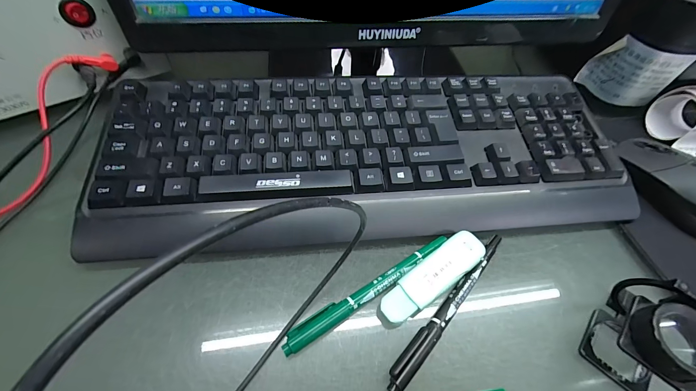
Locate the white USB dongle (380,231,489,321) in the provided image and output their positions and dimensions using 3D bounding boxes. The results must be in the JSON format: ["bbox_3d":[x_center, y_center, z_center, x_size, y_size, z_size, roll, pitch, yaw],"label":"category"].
[{"bbox_3d":[0.060,0.056,0.213,0.085,0.017,0.026,-30,64,-22],"label":"white USB dongle"}]

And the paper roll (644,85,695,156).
[{"bbox_3d":[0.360,-0.084,0.313,0.055,0.061,0.054,2,56,-4],"label":"paper roll"}]

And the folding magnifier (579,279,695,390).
[{"bbox_3d":[0.186,0.084,0.188,0.041,0.056,0.065,32,59,16],"label":"folding magnifier"}]

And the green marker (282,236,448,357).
[{"bbox_3d":[0.017,0.064,0.211,0.136,0.015,0.014,-27,62,-21],"label":"green marker"}]

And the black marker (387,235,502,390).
[{"bbox_3d":[0.072,0.076,0.210,0.014,0.011,0.137,41,62,20],"label":"black marker"}]

